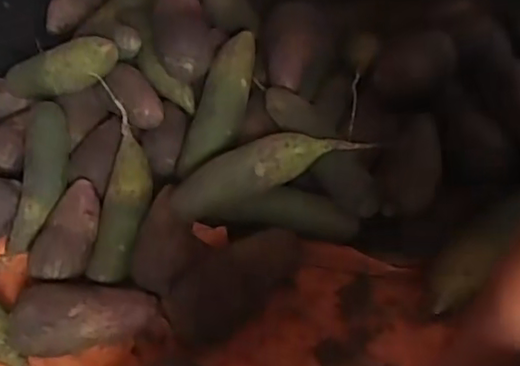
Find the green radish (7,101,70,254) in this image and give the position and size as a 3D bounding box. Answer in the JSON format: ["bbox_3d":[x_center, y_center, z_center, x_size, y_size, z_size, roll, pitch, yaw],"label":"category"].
[{"bbox_3d":[-0.267,-0.004,0.804,0.057,0.040,0.185,12,89,15],"label":"green radish"}]

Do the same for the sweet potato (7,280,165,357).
[{"bbox_3d":[-0.191,0.153,0.721,0.142,0.071,0.081,4,50,6],"label":"sweet potato"}]

